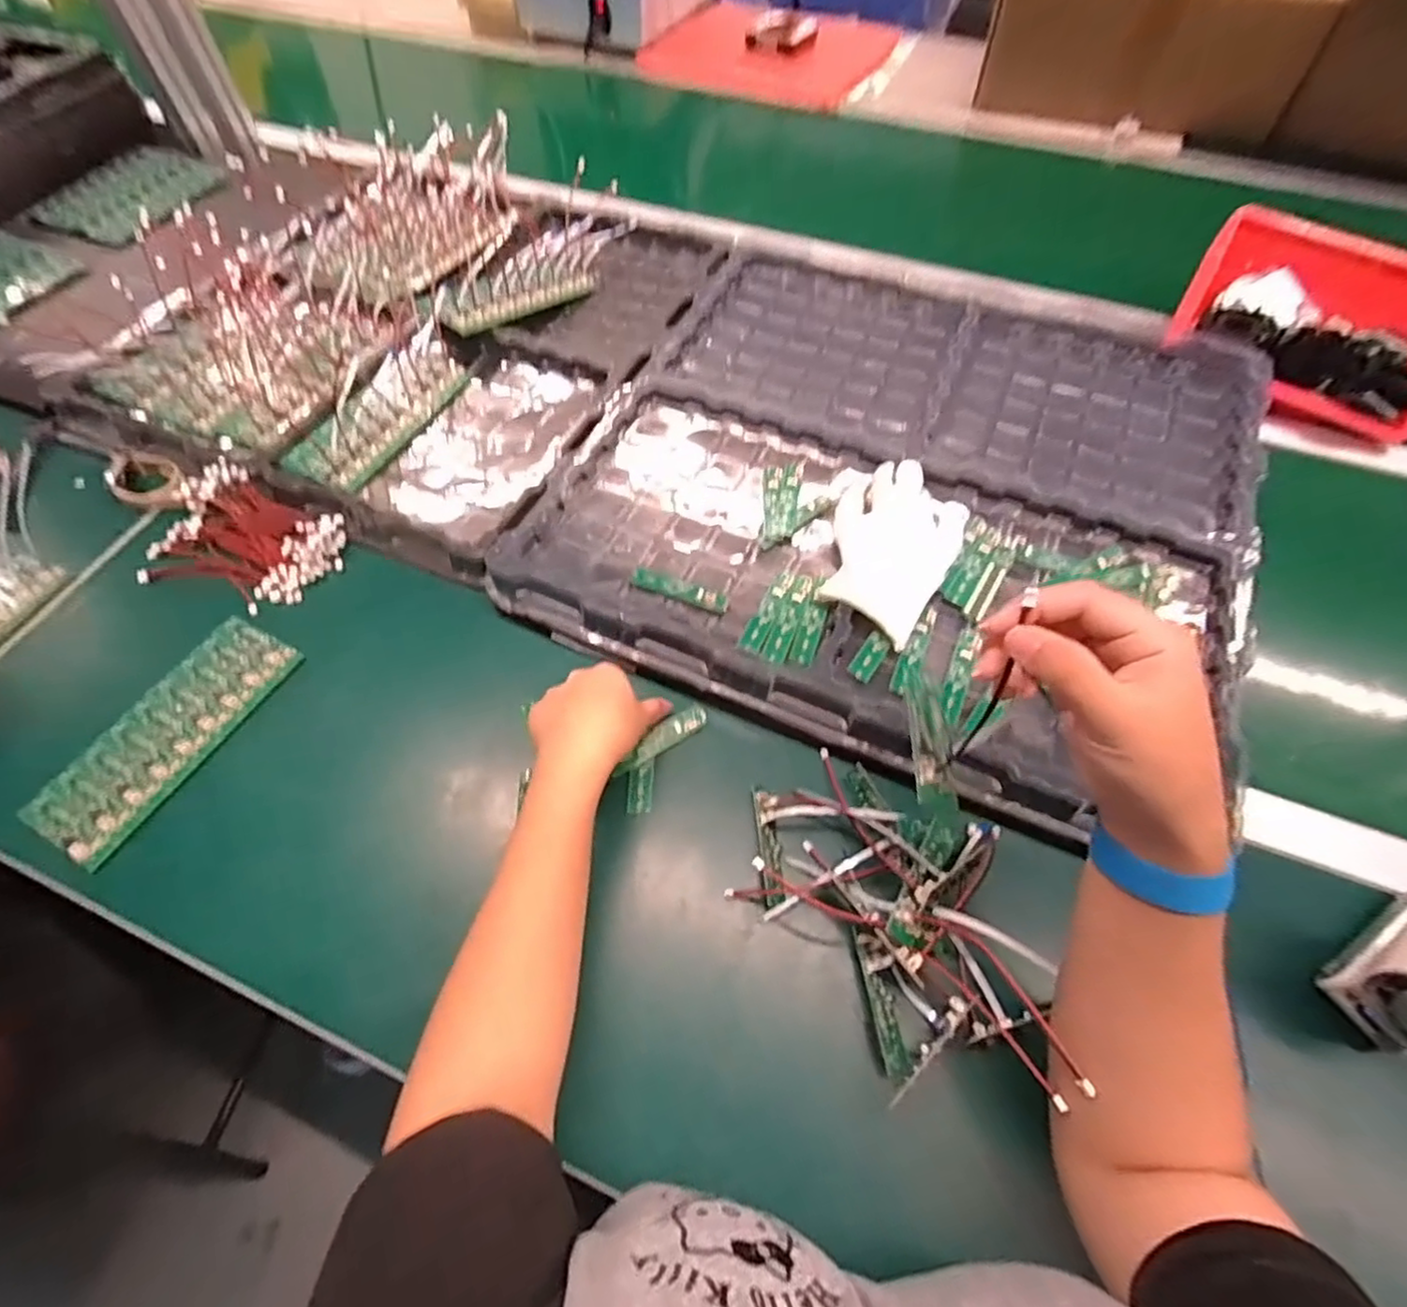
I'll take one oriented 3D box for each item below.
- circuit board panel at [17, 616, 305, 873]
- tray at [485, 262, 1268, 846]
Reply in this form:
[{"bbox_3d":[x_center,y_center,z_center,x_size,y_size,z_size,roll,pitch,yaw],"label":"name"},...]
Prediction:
[{"bbox_3d":[-0.416,0.058,0.517,0.083,0.008,0.196,24,62,14],"label":"circuit board panel"},{"bbox_3d":[0.186,-0.165,0.613,0.562,0.053,0.577,21,60,13],"label":"tray"}]

